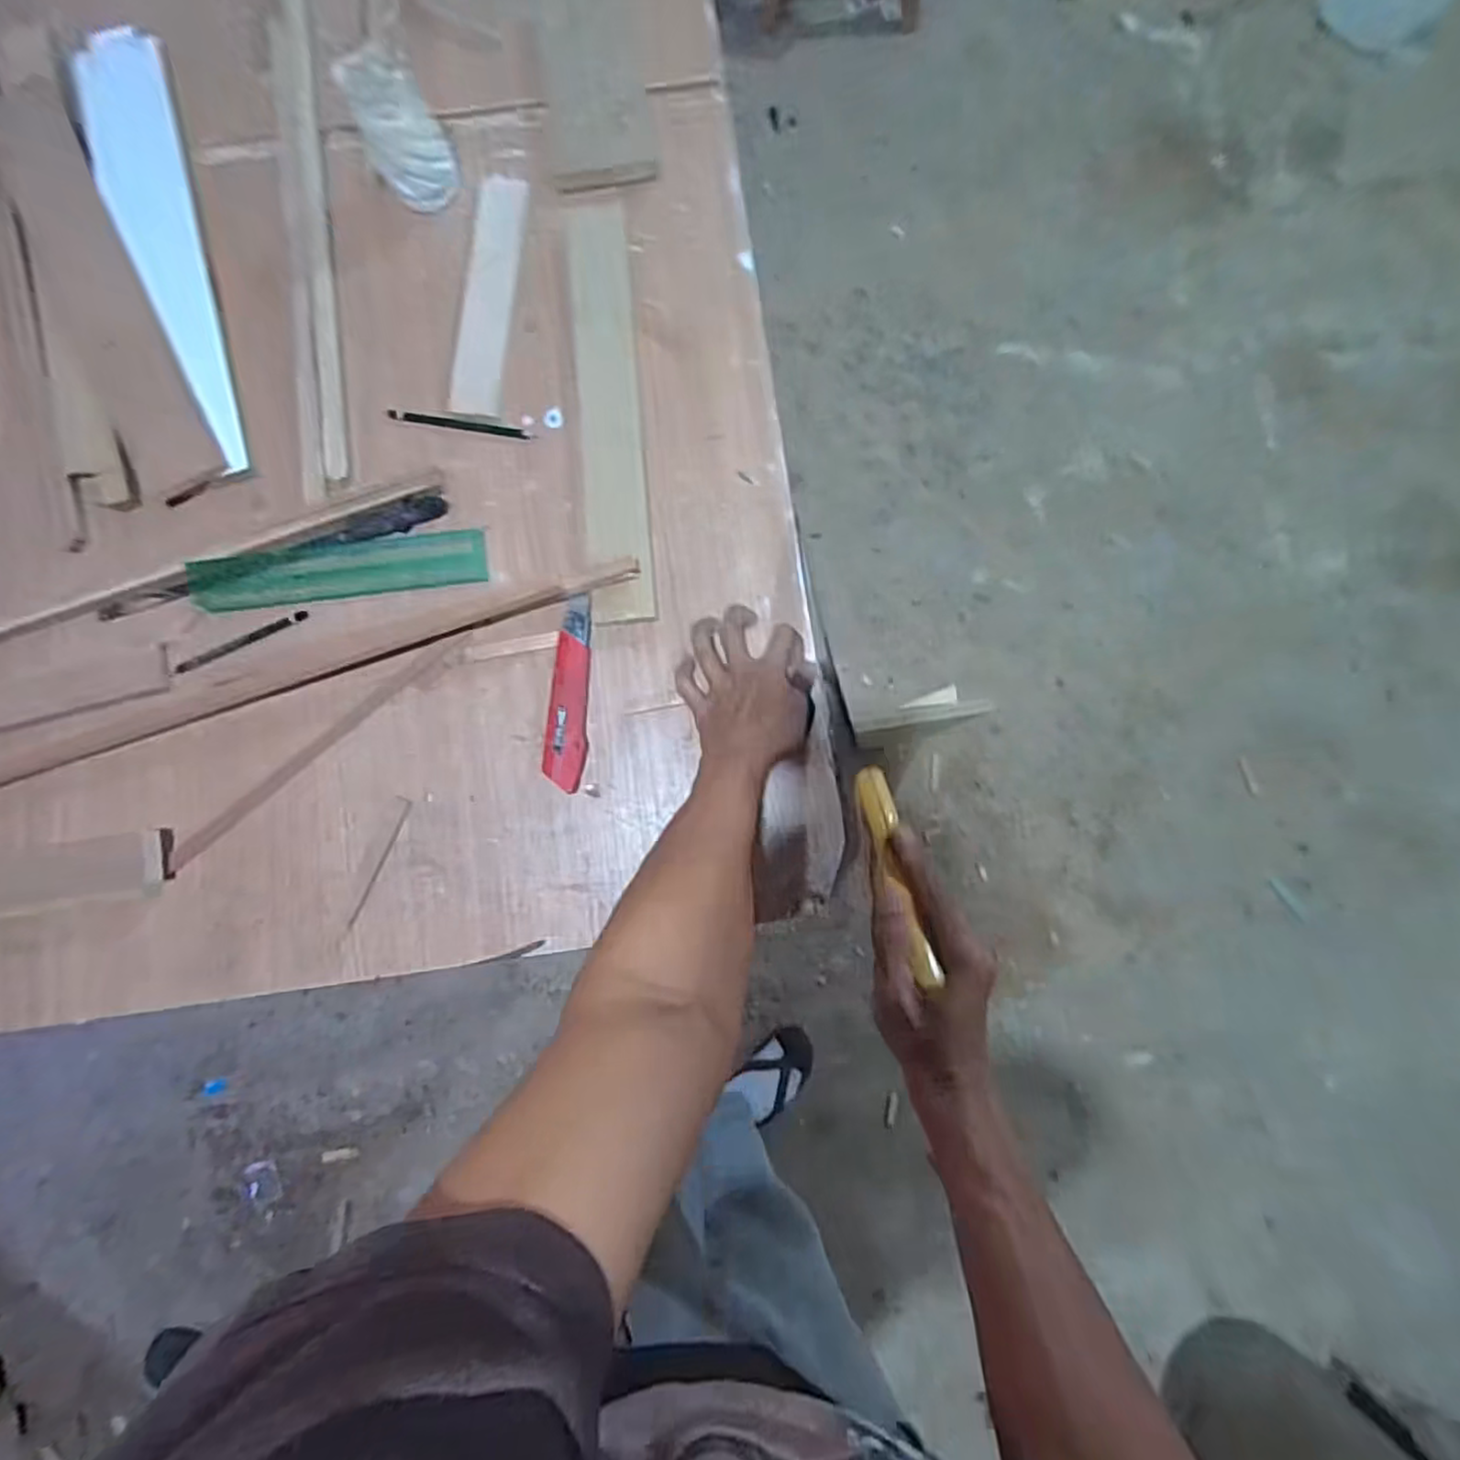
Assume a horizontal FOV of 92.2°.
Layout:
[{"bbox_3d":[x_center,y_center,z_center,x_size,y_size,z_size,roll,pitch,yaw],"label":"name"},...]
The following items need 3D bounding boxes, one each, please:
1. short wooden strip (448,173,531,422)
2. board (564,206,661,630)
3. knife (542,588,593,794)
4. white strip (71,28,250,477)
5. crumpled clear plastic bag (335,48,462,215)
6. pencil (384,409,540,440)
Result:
[{"bbox_3d":[-0.221,-0.398,0.646,0.048,0.008,0.230,5,84,1],"label":"short wooden strip"},{"bbox_3d":[-0.106,-0.287,0.628,0.056,0.015,0.390,-4,84,-6],"label":"board"},{"bbox_3d":[-0.136,-0.033,0.596,0.031,0.021,0.165,4,83,-1],"label":"knife"},{"bbox_3d":[-0.510,-0.438,0.638,0.081,0.018,0.443,-19,85,0],"label":"white strip"},{"bbox_3d":[-0.285,-0.519,0.611,0.066,0.095,0.076,-23,84,-4],"label":"crumpled clear plastic bag"},{"bbox_3d":[-0.242,-0.275,0.634,0.130,0.008,0.009,9,83,0],"label":"pencil"}]

